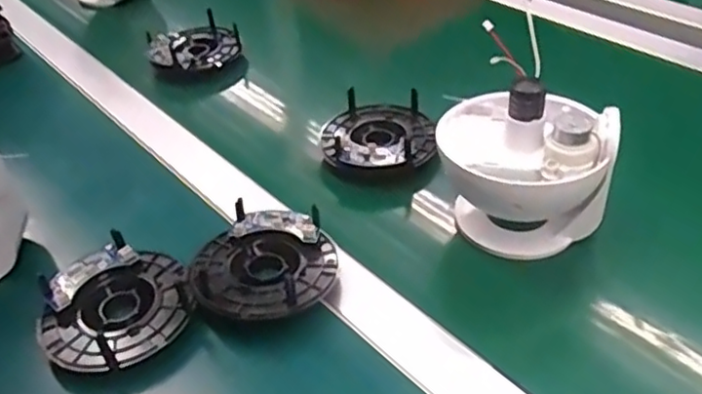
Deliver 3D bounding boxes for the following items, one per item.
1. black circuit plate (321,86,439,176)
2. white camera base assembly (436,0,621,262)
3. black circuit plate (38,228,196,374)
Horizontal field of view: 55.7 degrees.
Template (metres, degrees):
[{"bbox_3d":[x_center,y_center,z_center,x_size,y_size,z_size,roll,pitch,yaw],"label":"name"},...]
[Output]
[{"bbox_3d":[0.023,-0.056,0.574,0.096,0.026,0.100,-3,39,3],"label":"black circuit plate"},{"bbox_3d":[0.118,-0.019,0.483,0.105,0.130,0.111,-12,39,-8],"label":"white camera base assembly"},{"bbox_3d":[-0.158,0.073,0.444,0.095,0.030,0.088,-3,39,3],"label":"black circuit plate"}]

